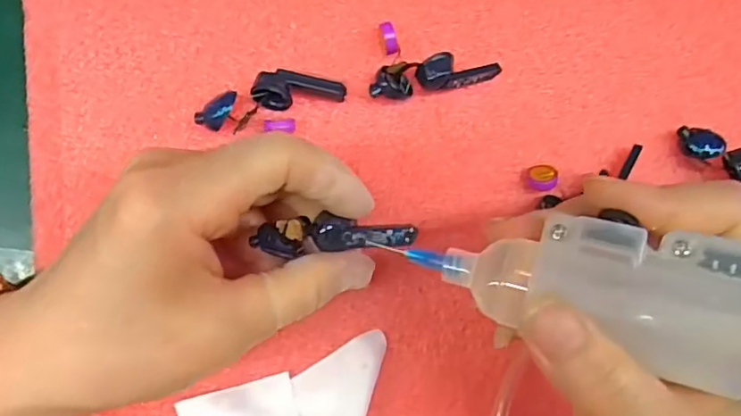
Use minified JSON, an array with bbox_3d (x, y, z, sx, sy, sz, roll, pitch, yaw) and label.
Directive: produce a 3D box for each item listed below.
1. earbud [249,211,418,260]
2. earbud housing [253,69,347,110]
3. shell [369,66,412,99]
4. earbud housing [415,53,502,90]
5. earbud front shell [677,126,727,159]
[{"bbox_3d":[-0.013,0.010,0.197,0.055,0.010,0.013,-1,86,7],"label":"earbud"},{"bbox_3d":[-0.027,-0.046,0.220,0.034,0.013,0.013,-7,90,-9],"label":"earbud housing"},{"bbox_3d":[0.008,-0.049,0.226,0.018,0.011,0.010,-8,90,-9],"label":"shell"},{"bbox_3d":[0.035,-0.054,0.229,0.035,0.012,0.012,-4,86,-25],"label":"earbud housing"},{"bbox_3d":[0.137,-0.028,0.238,0.014,0.015,0.015,-22,92,-9],"label":"earbud front shell"}]

